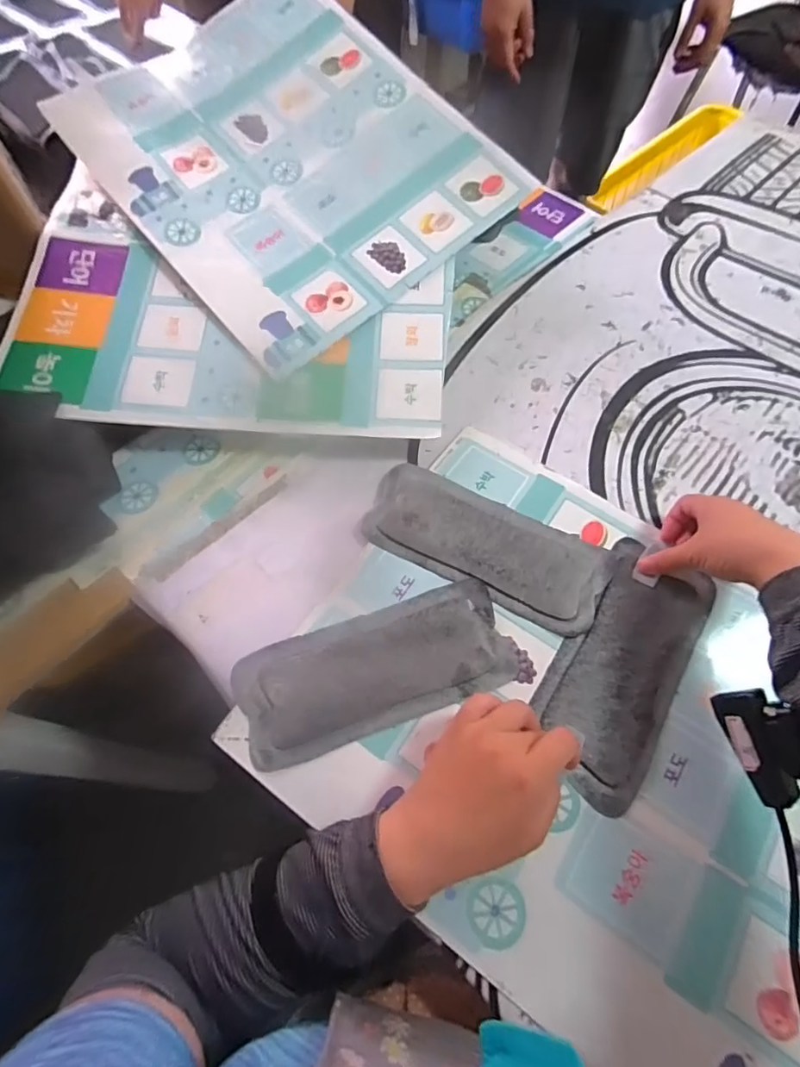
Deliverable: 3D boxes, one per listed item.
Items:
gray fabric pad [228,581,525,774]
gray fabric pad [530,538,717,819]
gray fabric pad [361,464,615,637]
[{"bbox_3d":[-0.020,0.111,0.437,0.227,0.023,0.093,-17,63,-10],"label":"gray fabric pad"},{"bbox_3d":[0.192,0.111,0.450,0.101,0.009,0.225,27,66,14],"label":"gray fabric pad"},{"bbox_3d":[0.080,0.009,0.490,0.225,0.013,0.096,25,64,12],"label":"gray fabric pad"}]

